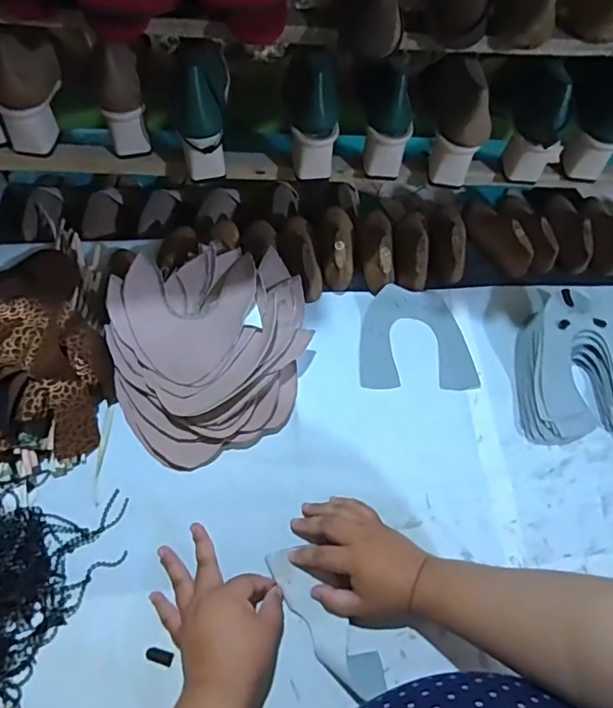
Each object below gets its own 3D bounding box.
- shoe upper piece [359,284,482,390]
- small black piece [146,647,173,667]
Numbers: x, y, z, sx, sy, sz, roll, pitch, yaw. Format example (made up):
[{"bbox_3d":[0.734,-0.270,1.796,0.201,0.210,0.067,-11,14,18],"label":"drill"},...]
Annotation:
[{"bbox_3d":[0.147,-0.023,0.692,0.149,0.025,0.134,2,64,-2],"label":"shoe upper piece"},{"bbox_3d":[-0.149,0.306,0.528,0.027,0.009,0.013,17,65,5],"label":"small black piece"}]

